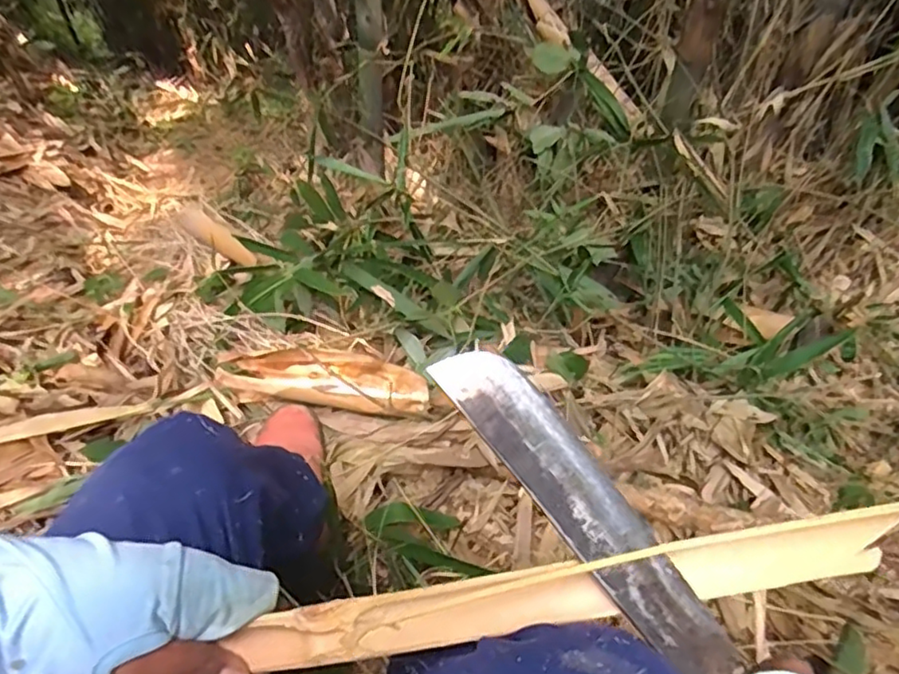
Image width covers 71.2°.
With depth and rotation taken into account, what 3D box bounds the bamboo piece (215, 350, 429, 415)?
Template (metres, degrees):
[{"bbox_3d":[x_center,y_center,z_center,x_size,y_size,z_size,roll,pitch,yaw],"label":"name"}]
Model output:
[{"bbox_3d":[-0.206,0.070,1.066,0.337,0.057,0.095,8,59,4],"label":"bamboo piece"}]

